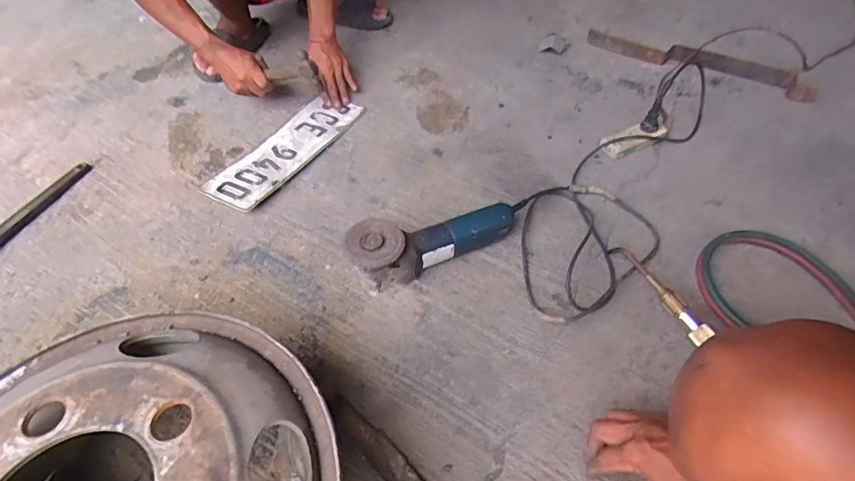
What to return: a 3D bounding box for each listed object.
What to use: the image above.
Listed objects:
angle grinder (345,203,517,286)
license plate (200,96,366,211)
[{"bbox_3d":[0.007,0.006,0.742,0.285,0.092,0.081,-12,49,-23],"label":"angle grinder"},{"bbox_3d":[-0.298,-0.200,0.969,0.150,0.017,0.365,22,55,20],"label":"license plate"}]

